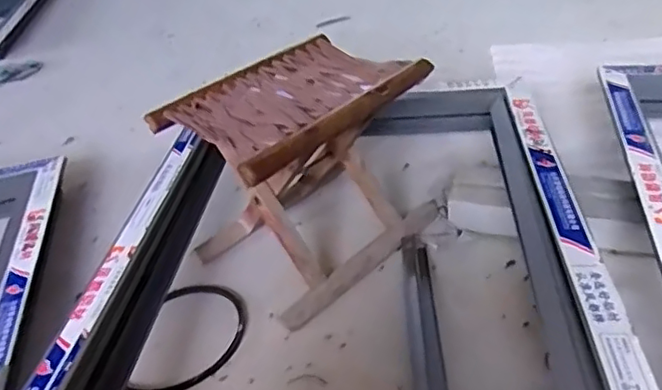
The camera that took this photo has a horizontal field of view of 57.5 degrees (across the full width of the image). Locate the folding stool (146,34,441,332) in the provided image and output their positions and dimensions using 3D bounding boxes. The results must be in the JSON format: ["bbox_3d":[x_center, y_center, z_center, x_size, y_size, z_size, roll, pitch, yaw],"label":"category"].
[{"bbox_3d":[-0.033,-0.033,0.868,0.302,0.266,0.220,-32,42,-30],"label":"folding stool"}]

